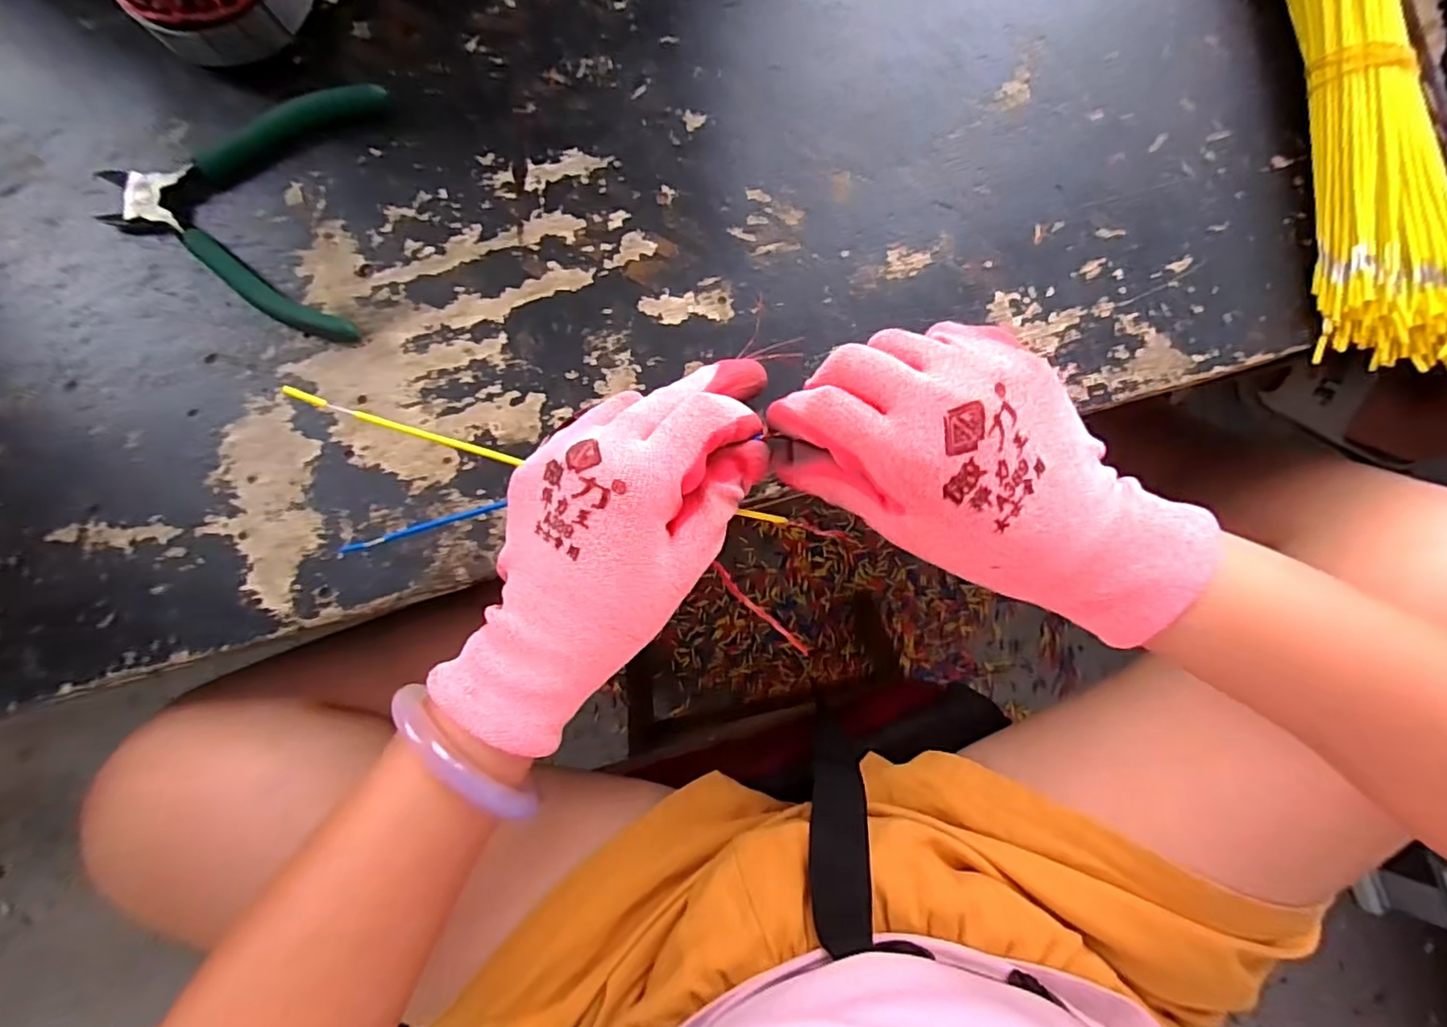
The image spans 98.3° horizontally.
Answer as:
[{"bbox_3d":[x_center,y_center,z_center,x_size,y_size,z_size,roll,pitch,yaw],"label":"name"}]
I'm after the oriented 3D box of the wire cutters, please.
[{"bbox_3d":[-0.245,-0.158,0.317,0.133,0.013,0.128,6,88,2],"label":"wire cutters"}]

